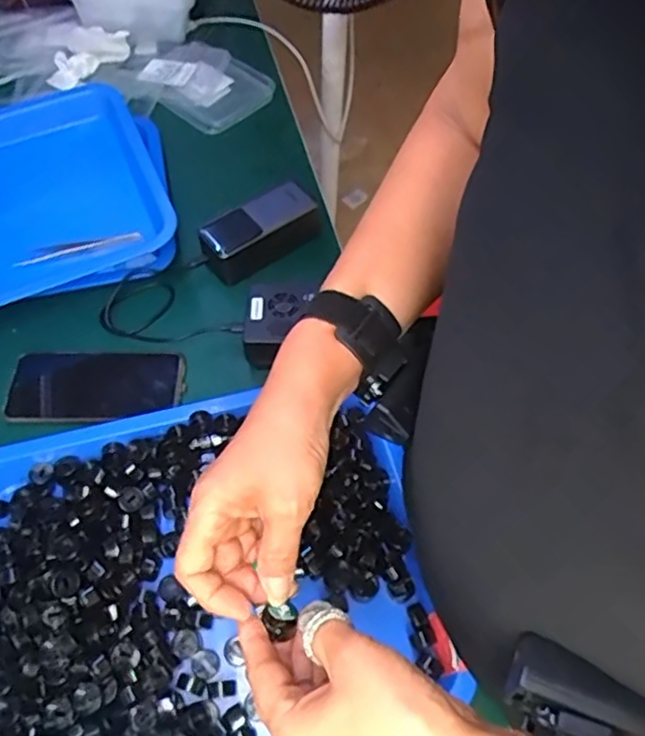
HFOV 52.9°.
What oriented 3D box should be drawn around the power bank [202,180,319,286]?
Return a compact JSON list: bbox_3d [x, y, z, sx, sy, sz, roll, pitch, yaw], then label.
[{"bbox_3d":[-0.064,-0.146,0.692,0.133,0.054,0.050,-30,63,-18],"label":"power bank"}]

